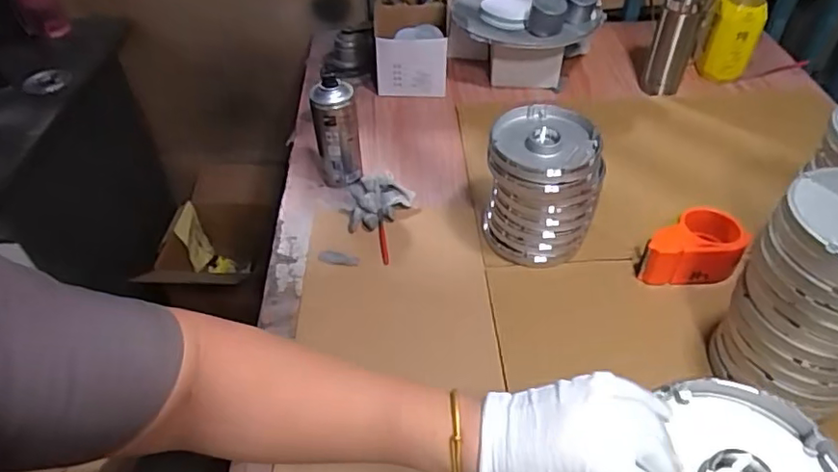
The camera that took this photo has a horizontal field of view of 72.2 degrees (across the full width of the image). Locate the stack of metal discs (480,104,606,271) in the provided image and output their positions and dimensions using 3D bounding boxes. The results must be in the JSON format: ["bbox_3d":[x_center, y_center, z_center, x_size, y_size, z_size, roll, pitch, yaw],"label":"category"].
[{"bbox_3d":[0.162,-0.064,0.769,0.135,0.157,0.146,1,45,3],"label":"stack of metal discs"}]

